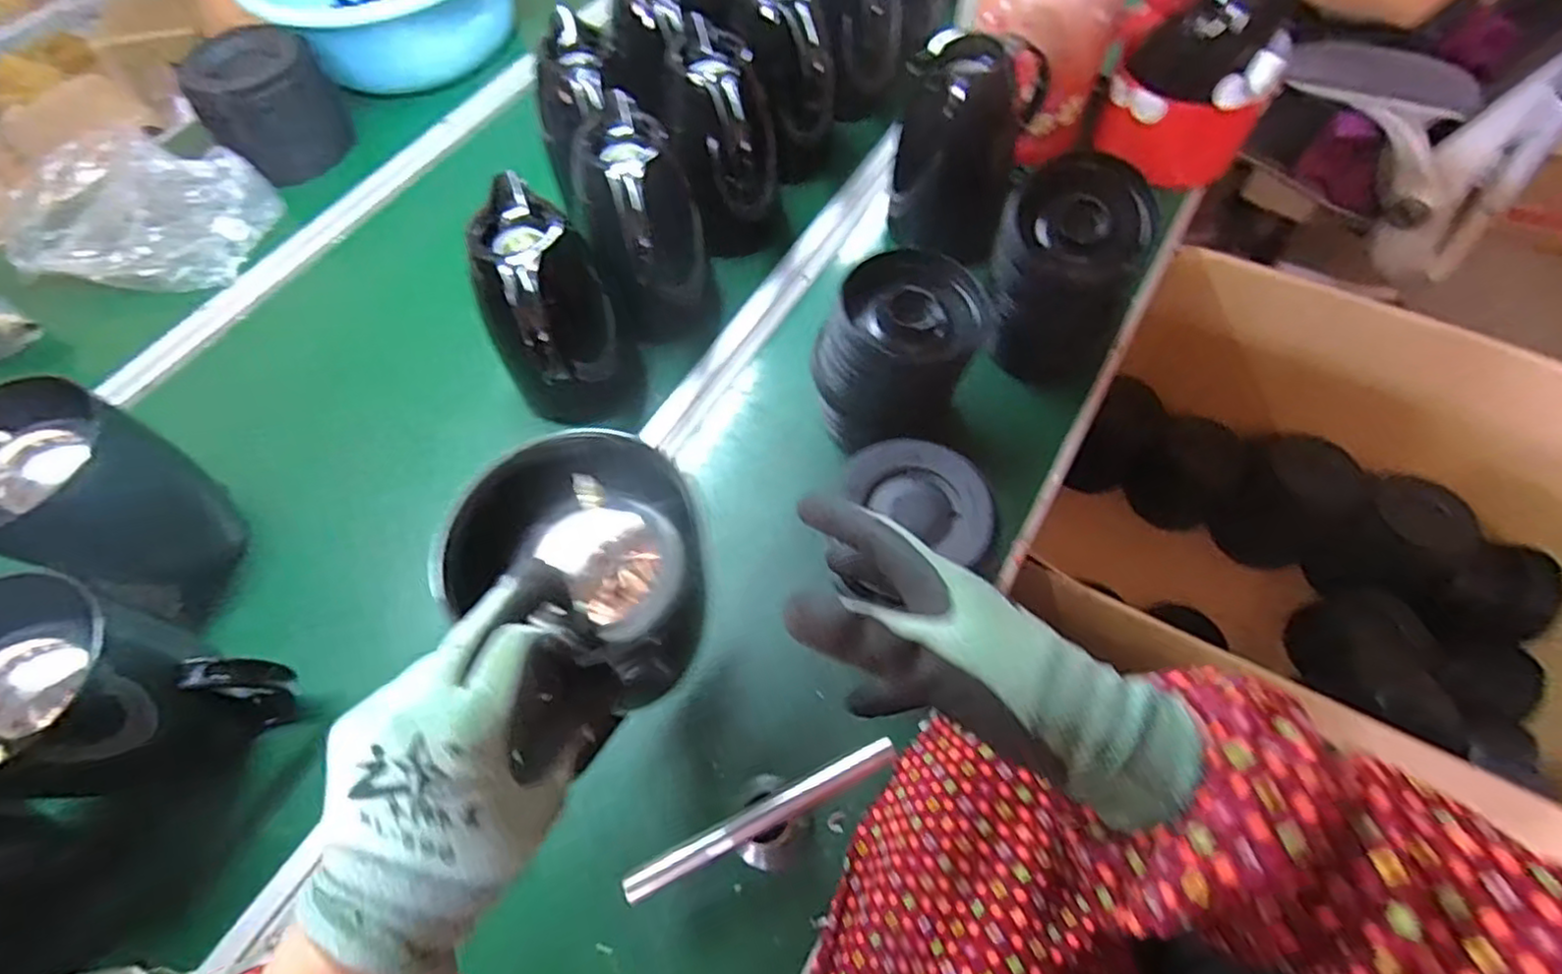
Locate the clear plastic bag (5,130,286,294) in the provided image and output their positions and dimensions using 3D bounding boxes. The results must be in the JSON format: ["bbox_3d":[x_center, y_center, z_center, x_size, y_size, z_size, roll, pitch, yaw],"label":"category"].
[{"bbox_3d":[-0.764,-0.328,0.816,0.274,0.075,0.194,9,62,8],"label":"clear plastic bag"}]

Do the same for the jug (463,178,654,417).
[{"bbox_3d":[-0.204,-0.148,0.633,0.119,0.201,0.120,29,66,18],"label":"jug"}]

